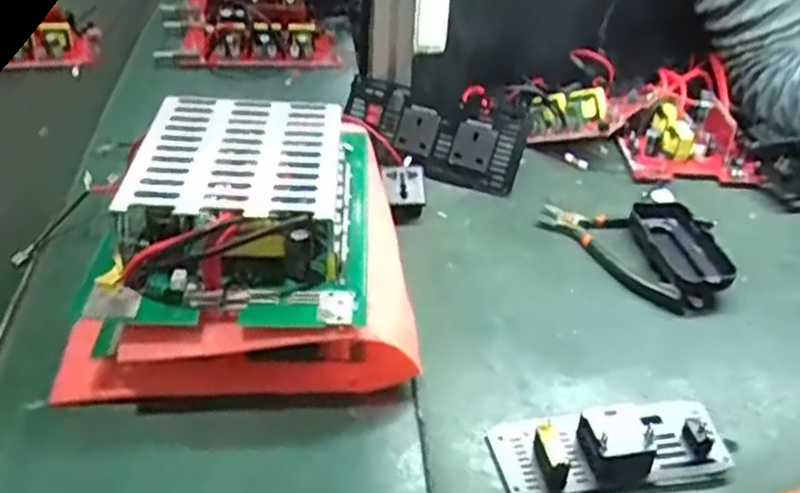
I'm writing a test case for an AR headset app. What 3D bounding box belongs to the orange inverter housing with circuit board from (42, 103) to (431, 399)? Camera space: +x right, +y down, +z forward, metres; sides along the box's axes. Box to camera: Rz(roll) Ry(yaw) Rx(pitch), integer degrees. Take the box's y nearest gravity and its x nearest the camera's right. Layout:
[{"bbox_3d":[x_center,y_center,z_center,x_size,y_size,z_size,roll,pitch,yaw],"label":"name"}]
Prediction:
[{"bbox_3d":[-0.113,-0.017,0.538,0.230,0.117,0.240,-2,36,-6],"label":"orange inverter housing with circuit board"}]

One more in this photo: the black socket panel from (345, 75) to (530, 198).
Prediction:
[{"bbox_3d":[0.032,-0.109,0.722,0.185,0.075,0.028,20,4,17],"label":"black socket panel"}]

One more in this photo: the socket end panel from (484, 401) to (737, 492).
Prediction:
[{"bbox_3d":[0.134,0.120,0.450,0.148,0.029,0.058,-2,36,-7],"label":"socket end panel"}]

